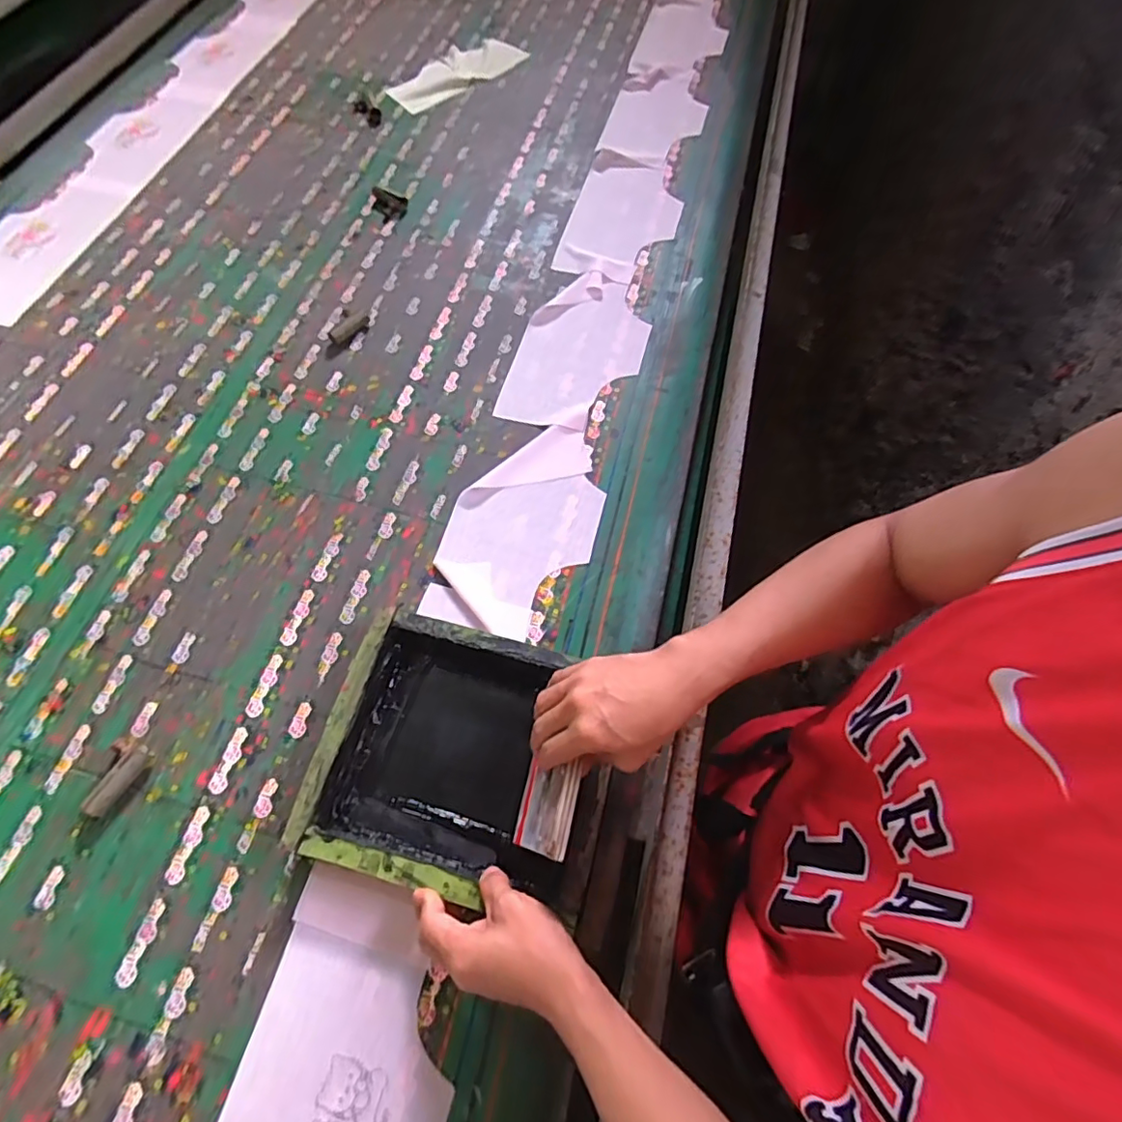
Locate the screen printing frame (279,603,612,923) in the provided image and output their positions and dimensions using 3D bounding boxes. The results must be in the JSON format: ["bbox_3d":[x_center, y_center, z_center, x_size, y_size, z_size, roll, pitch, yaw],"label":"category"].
[{"bbox_3d":[-0.086,0.180,0.515,0.259,0.052,0.220,12,66,8],"label":"screen printing frame"}]

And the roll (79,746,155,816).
[{"bbox_3d":[-0.416,0.207,0.521,0.020,0.019,0.065,29,69,15],"label":"roll"}]

